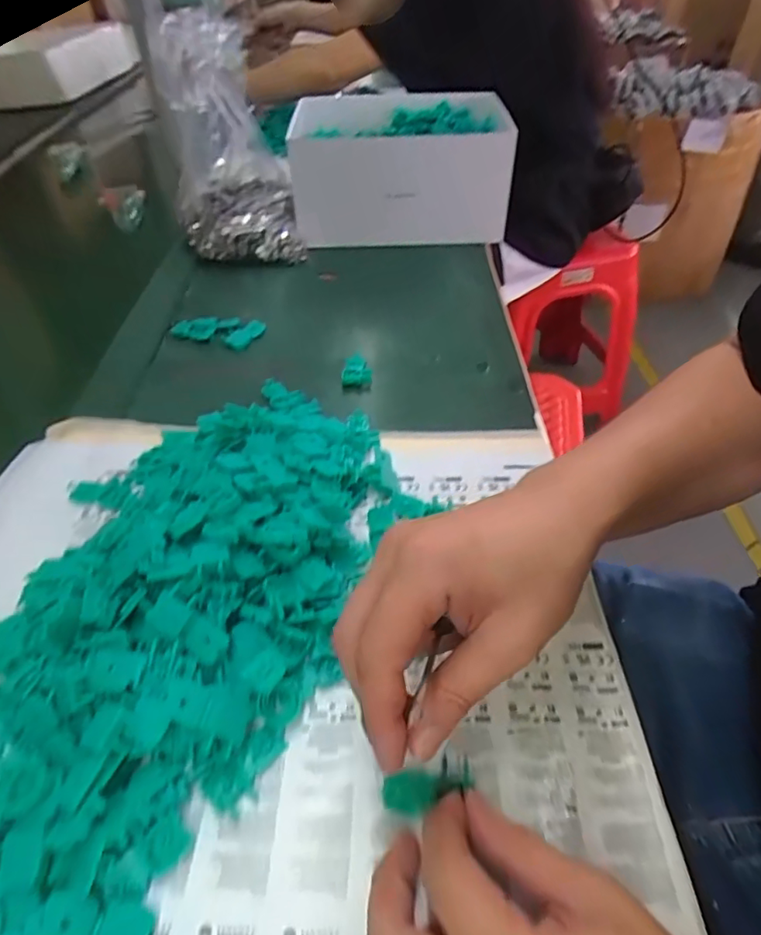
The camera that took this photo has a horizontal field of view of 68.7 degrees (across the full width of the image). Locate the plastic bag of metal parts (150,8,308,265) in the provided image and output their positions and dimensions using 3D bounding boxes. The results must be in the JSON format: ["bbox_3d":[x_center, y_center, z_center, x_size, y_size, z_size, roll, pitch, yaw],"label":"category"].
[{"bbox_3d":[-0.172,-0.354,0.615,0.130,0.223,0.170,-15,46,-12],"label":"plastic bag of metal parts"}]

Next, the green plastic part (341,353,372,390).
[{"bbox_3d":[-0.022,-0.086,0.502,0.027,0.013,0.037,-3,45,-3],"label":"green plastic part"}]

